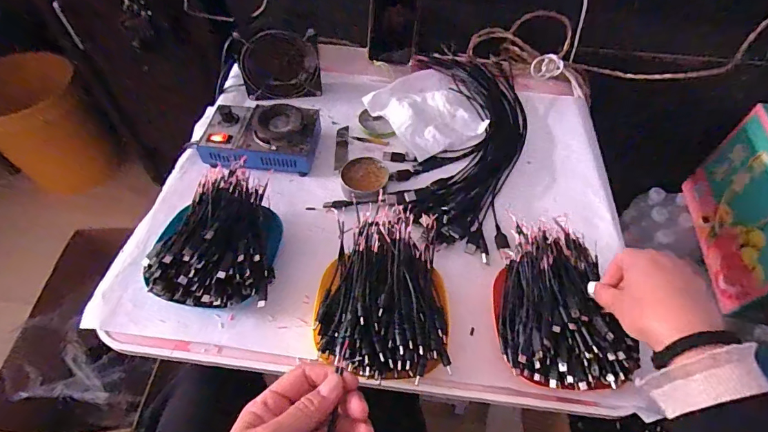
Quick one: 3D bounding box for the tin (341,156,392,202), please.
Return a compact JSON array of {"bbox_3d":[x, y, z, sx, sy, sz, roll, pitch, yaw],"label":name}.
[{"bbox_3d":[-0.025,-0.050,0.555,0.061,0.025,0.060,1,55,-1],"label":"tin"}]

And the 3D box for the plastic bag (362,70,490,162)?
[{"bbox_3d":[0.074,-0.164,0.650,0.152,0.030,0.152,-27,59,-19],"label":"plastic bag"}]

